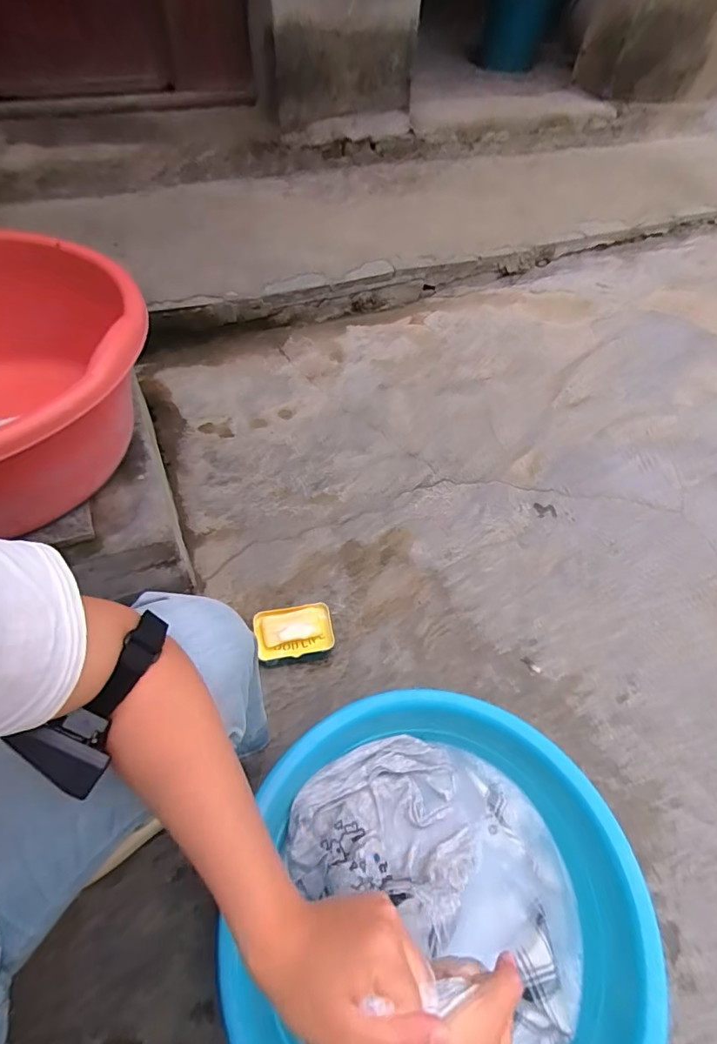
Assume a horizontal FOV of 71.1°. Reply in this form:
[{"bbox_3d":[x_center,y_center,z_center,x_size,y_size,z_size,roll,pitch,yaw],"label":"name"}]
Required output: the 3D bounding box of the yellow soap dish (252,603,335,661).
[{"bbox_3d":[-0.111,0.195,0.878,0.130,0.050,0.093,-9,55,-8],"label":"yellow soap dish"}]

